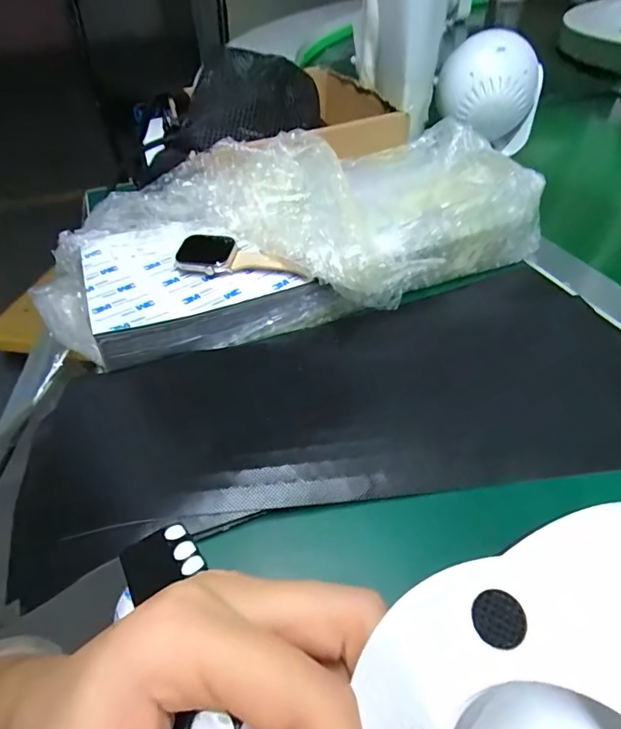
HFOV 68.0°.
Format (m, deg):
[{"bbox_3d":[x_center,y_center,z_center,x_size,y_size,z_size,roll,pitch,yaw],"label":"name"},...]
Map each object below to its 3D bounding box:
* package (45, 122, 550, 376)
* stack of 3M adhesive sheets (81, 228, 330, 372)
[{"bbox_3d":[-0.017,-0.102,0.355,0.378,0.074,0.186,-12,46,-9],"label":"package"},{"bbox_3d":[-0.094,-0.063,0.347,0.166,0.035,0.119,-16,47,-12],"label":"stack of 3M adhesive sheets"}]

